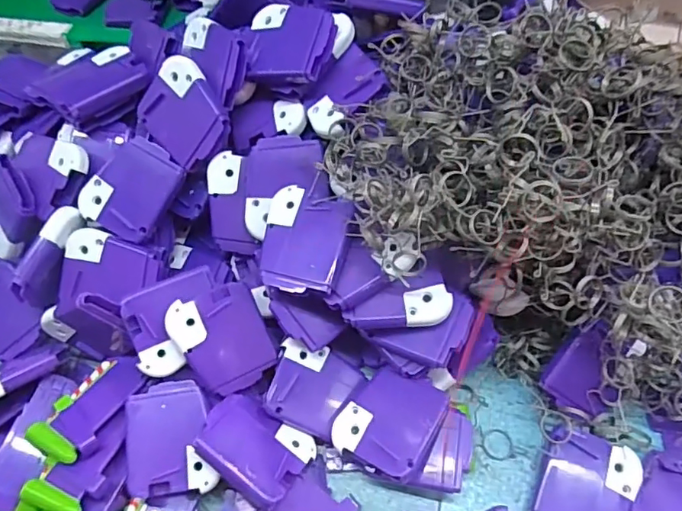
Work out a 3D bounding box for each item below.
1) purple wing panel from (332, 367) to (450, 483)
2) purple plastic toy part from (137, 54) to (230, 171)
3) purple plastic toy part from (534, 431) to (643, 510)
[{"bbox_3d":[0.029,0.094,0.308,0.052,0.005,0.057,23,61,27],"label":"purple wing panel"},{"bbox_3d":[-0.098,-0.088,0.333,0.059,0.008,0.054,42,109,9],"label":"purple plastic toy part"},{"bbox_3d":[0.142,0.136,0.306,0.050,0.010,0.059,24,65,14],"label":"purple plastic toy part"}]

